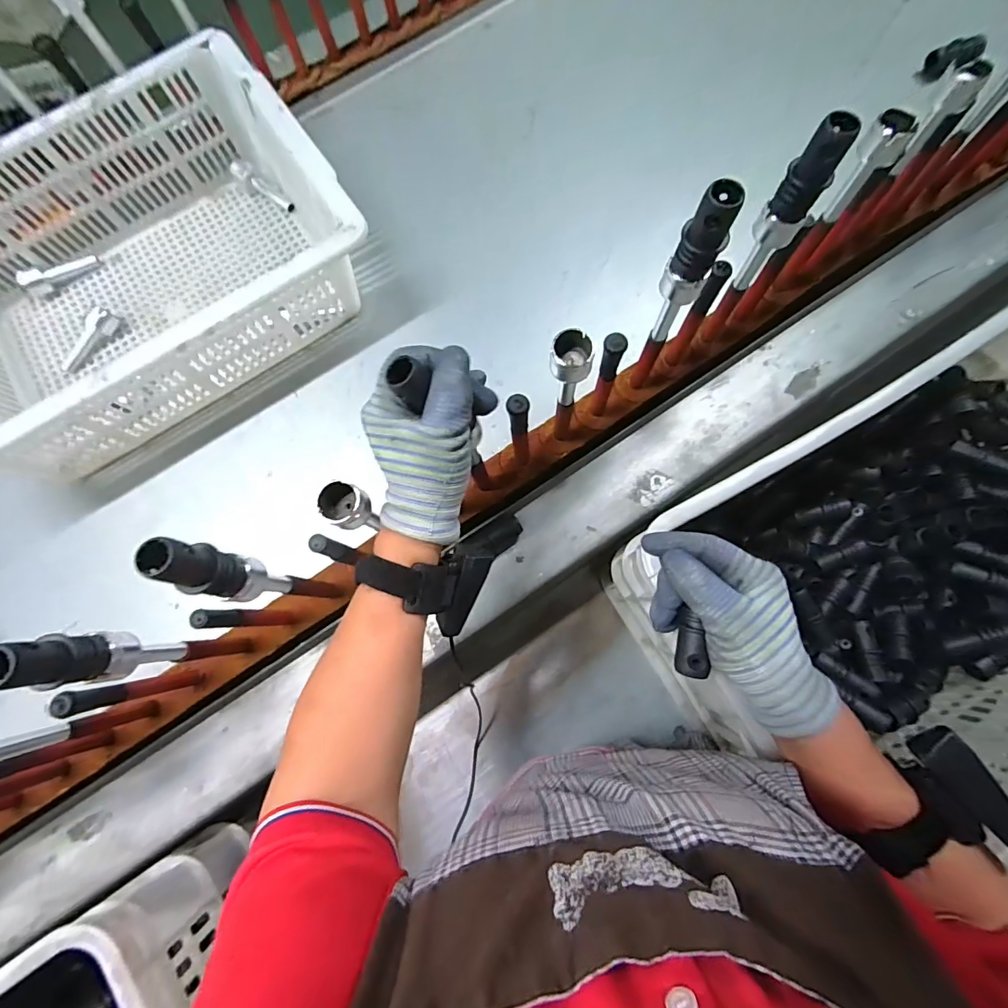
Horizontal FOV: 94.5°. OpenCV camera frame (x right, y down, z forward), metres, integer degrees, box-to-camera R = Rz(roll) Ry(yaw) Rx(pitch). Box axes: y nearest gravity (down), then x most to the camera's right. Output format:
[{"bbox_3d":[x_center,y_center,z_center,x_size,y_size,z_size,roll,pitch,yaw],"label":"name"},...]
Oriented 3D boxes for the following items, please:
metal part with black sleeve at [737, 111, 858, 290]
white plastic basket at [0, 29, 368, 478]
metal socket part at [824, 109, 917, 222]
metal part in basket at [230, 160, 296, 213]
[{"bbox_3d":[0.227,-0.231,0.379,0.026,0.144,0.029,-29,76,-4],"label":"metal part with black sleeve"},{"bbox_3d":[-0.430,-0.269,0.552,0.485,0.150,0.367,-35,78,-6],"label":"white plastic basket"},{"bbox_3d":[0.328,-0.304,0.426,0.032,0.088,0.029,39,81,12],"label":"metal socket part"},{"bbox_3d":[-0.326,-0.430,0.635,0.099,0.017,0.019,36,79,-7],"label":"metal part in basket"}]

